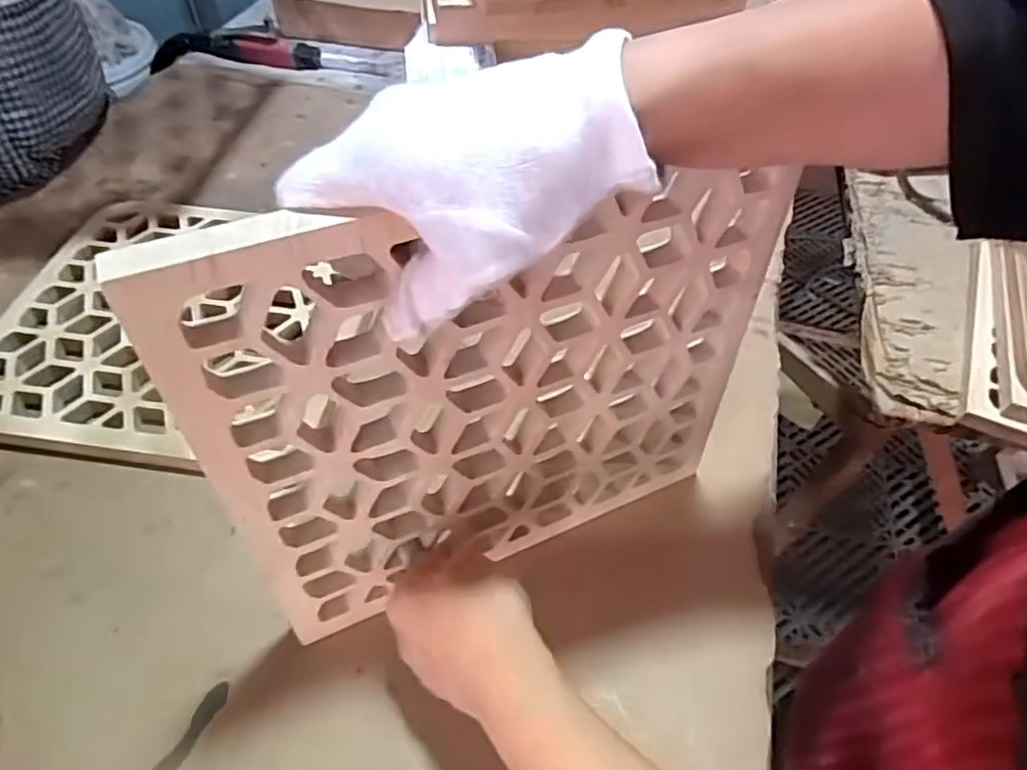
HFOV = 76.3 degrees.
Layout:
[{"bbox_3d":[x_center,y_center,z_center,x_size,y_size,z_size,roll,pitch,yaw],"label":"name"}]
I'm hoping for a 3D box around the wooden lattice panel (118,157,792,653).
[{"bbox_3d":[-0.002,0.012,0.348,0.290,0.267,0.014,-18,50,-19],"label":"wooden lattice panel"}]

